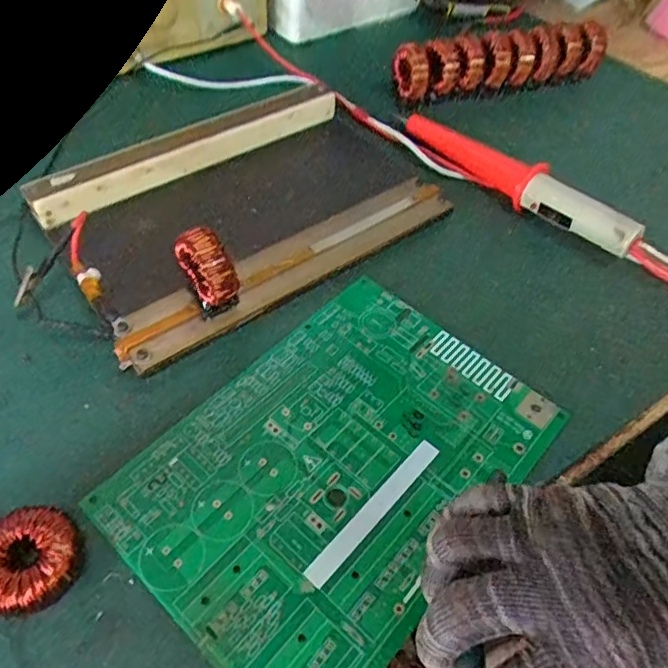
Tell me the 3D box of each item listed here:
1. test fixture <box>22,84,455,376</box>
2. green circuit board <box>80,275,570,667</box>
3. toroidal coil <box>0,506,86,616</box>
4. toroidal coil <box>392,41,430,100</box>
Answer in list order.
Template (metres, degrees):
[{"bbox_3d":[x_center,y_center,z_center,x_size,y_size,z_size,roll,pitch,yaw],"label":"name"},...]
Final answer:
[{"bbox_3d":[-0.071,-0.129,0.476,0.317,0.074,0.221,-29,57,-24],"label":"test fixture"},{"bbox_3d":[0.005,0.076,0.354,0.182,0.006,0.255,36,57,24],"label":"green circuit board"},{"bbox_3d":[-0.164,0.122,0.294,0.056,0.028,0.052,2,50,-2],"label":"toroidal coil"},{"bbox_3d":[0.082,-0.280,0.592,0.021,0.051,0.043,-19,53,-18],"label":"toroidal coil"}]

